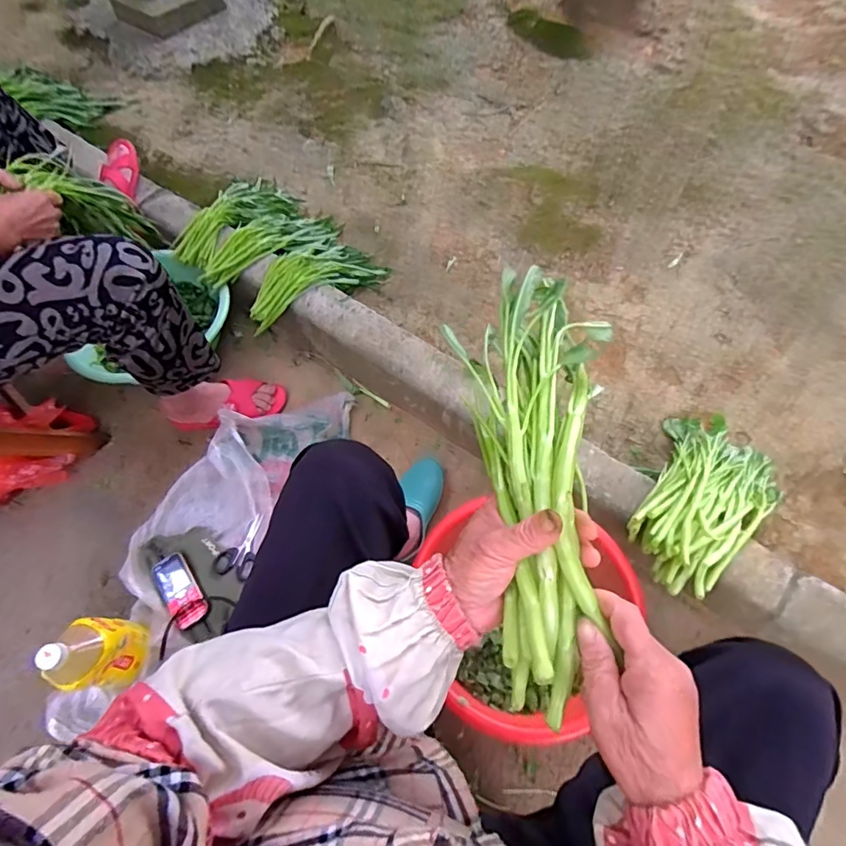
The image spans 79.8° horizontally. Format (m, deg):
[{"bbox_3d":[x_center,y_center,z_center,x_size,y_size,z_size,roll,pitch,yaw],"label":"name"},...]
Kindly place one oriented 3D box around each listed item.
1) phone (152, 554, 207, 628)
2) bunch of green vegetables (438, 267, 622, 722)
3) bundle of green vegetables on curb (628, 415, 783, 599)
[{"bbox_3d":[-0.395,0.273,0.821,0.055,0.016,0.123,-37,64,-16],"label":"phone"},{"bbox_3d":[0.088,0.036,0.378,0.106,0.058,0.316,3,71,-1],"label":"bunch of green vegetables"},{"bbox_3d":[0.475,0.105,0.839,0.206,0.094,0.391,39,51,18],"label":"bundle of green vegetables on curb"}]

